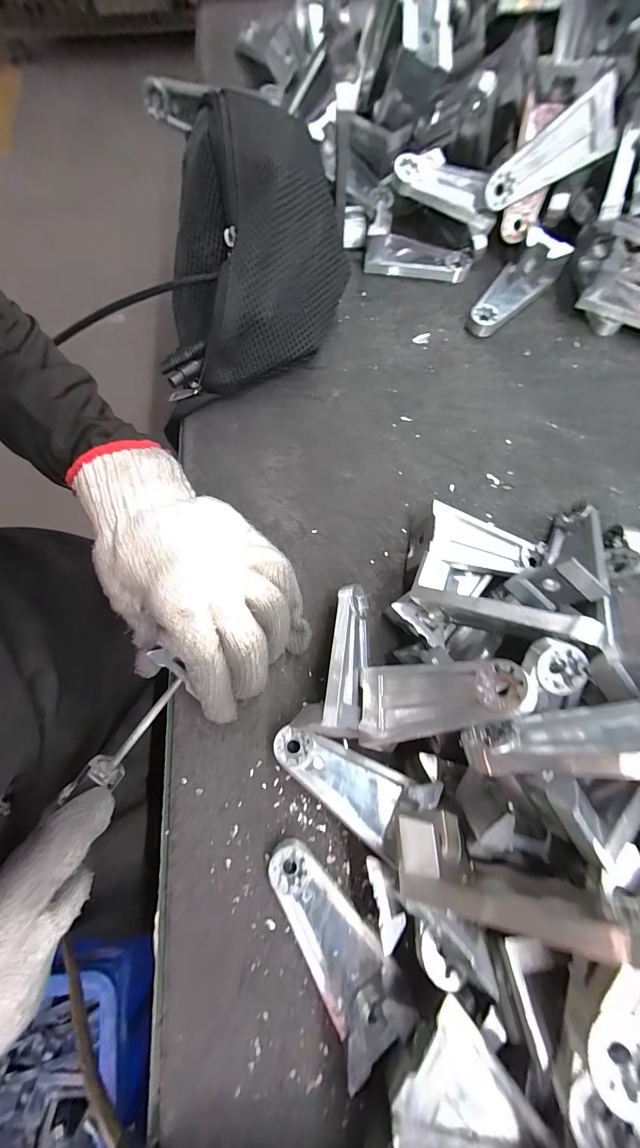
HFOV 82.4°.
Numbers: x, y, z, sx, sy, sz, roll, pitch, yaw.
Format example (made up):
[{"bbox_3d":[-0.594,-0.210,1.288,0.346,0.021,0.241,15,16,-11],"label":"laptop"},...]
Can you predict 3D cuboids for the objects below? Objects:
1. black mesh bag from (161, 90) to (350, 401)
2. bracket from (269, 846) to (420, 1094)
[{"bbox_3d":[-0.053,-0.243,0.289,0.140,0.089,0.204,7,75,1],"label":"black mesh bag"},{"bbox_3d":[0.003,0.198,0.199,0.040,0.033,0.093,-36,78,-10],"label":"bracket"}]

